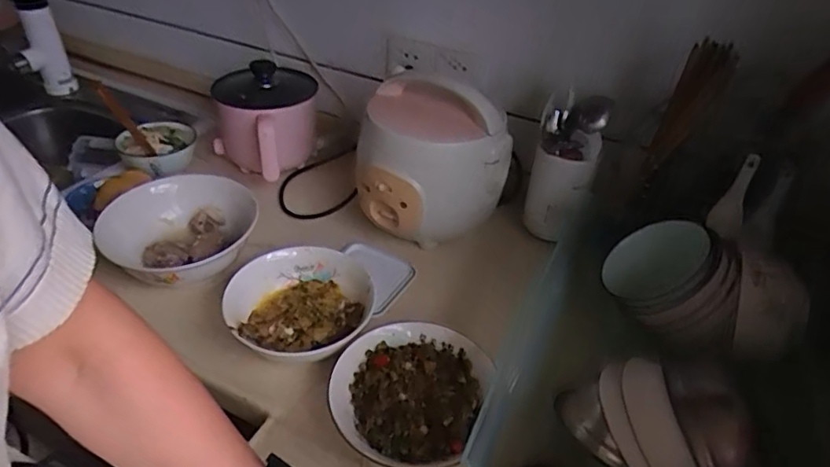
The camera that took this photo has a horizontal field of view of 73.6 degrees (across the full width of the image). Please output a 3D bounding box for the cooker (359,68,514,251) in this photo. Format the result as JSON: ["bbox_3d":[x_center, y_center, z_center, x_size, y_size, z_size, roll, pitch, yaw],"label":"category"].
[{"bbox_3d":[0.024,-0.105,0.808,0.207,0.188,0.204,5,38,3],"label":"cooker"}]

